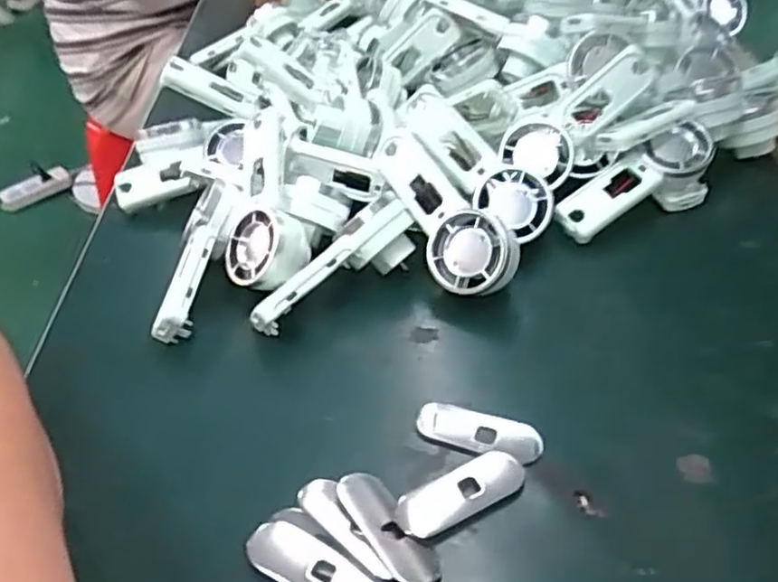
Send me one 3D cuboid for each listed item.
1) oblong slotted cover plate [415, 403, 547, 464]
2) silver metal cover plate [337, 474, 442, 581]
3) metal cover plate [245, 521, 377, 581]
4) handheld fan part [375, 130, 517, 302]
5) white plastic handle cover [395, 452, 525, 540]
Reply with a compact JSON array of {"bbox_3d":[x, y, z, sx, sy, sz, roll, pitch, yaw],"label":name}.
[{"bbox_3d":[0.036,0.056,0.276,0.049,0.004,0.017,14,44,19],"label":"oblong slotted cover plate"},{"bbox_3d":[-0.001,0.083,0.247,0.017,0.004,0.051,-24,46,-22],"label":"silver metal cover plate"},{"bbox_3d":[-0.027,0.095,0.237,0.052,0.004,0.019,21,47,25],"label":"metal cover plate"},{"bbox_3d":[0.026,-0.038,0.339,0.038,0.018,0.092,-41,64,17],"label":"handheld fan part"},{"bbox_3d":[0.026,0.074,0.254,0.050,0.005,0.020,-20,44,-18],"label":"white plastic handle cover"}]

